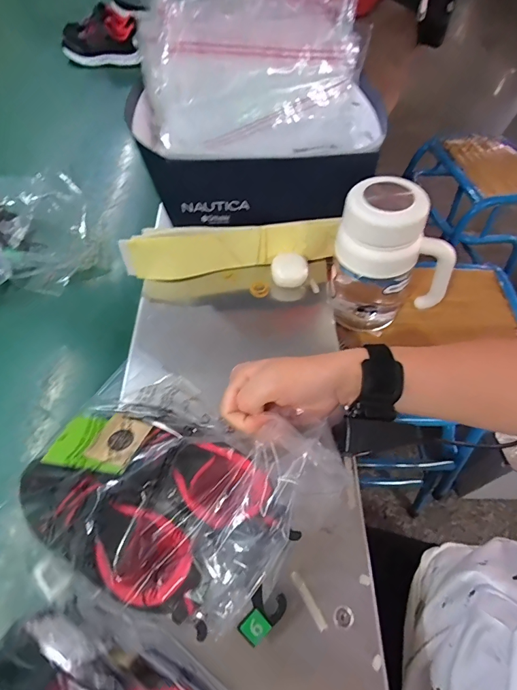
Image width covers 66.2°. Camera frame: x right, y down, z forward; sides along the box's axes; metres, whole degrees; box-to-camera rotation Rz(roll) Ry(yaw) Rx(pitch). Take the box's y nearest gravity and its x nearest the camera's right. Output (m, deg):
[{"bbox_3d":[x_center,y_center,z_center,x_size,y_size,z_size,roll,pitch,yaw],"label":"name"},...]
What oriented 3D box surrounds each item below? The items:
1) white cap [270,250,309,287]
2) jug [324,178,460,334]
[{"bbox_3d":[0.041,-0.099,0.511,0.044,0.031,0.044,1,55,-2],"label":"white cap"},{"bbox_3d":[0.160,-0.093,0.494,0.137,0.183,0.084,34,60,19],"label":"jug"}]

